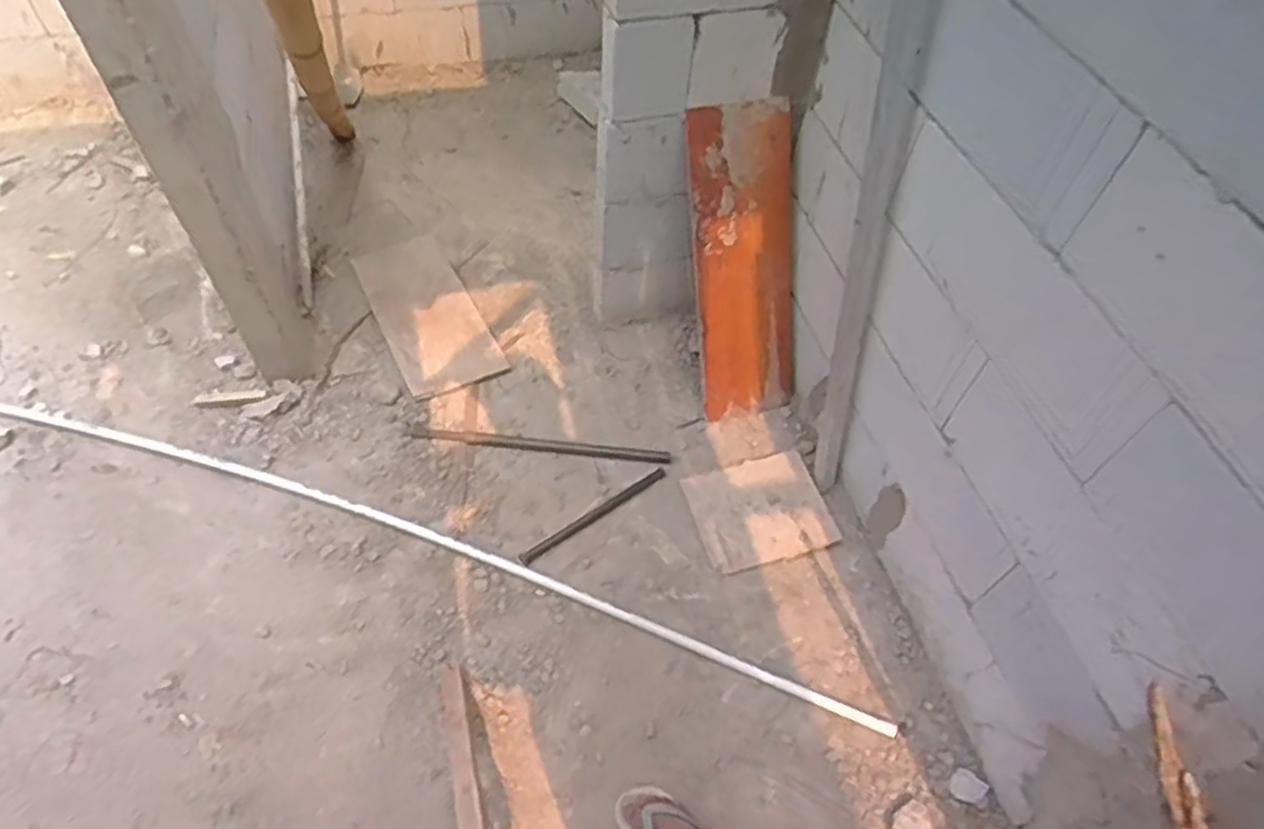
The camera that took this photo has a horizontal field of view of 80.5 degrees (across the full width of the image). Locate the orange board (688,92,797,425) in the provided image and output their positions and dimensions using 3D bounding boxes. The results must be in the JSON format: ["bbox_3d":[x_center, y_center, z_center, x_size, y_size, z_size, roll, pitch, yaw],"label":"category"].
[{"bbox_3d":[0.249,-0.318,1.659,0.232,0.688,0.055,-11,22,-13],"label":"orange board"}]

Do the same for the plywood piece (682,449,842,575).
[{"bbox_3d":[0.282,0.209,1.651,0.282,0.021,0.242,-12,56,-14],"label":"plywood piece"}]

